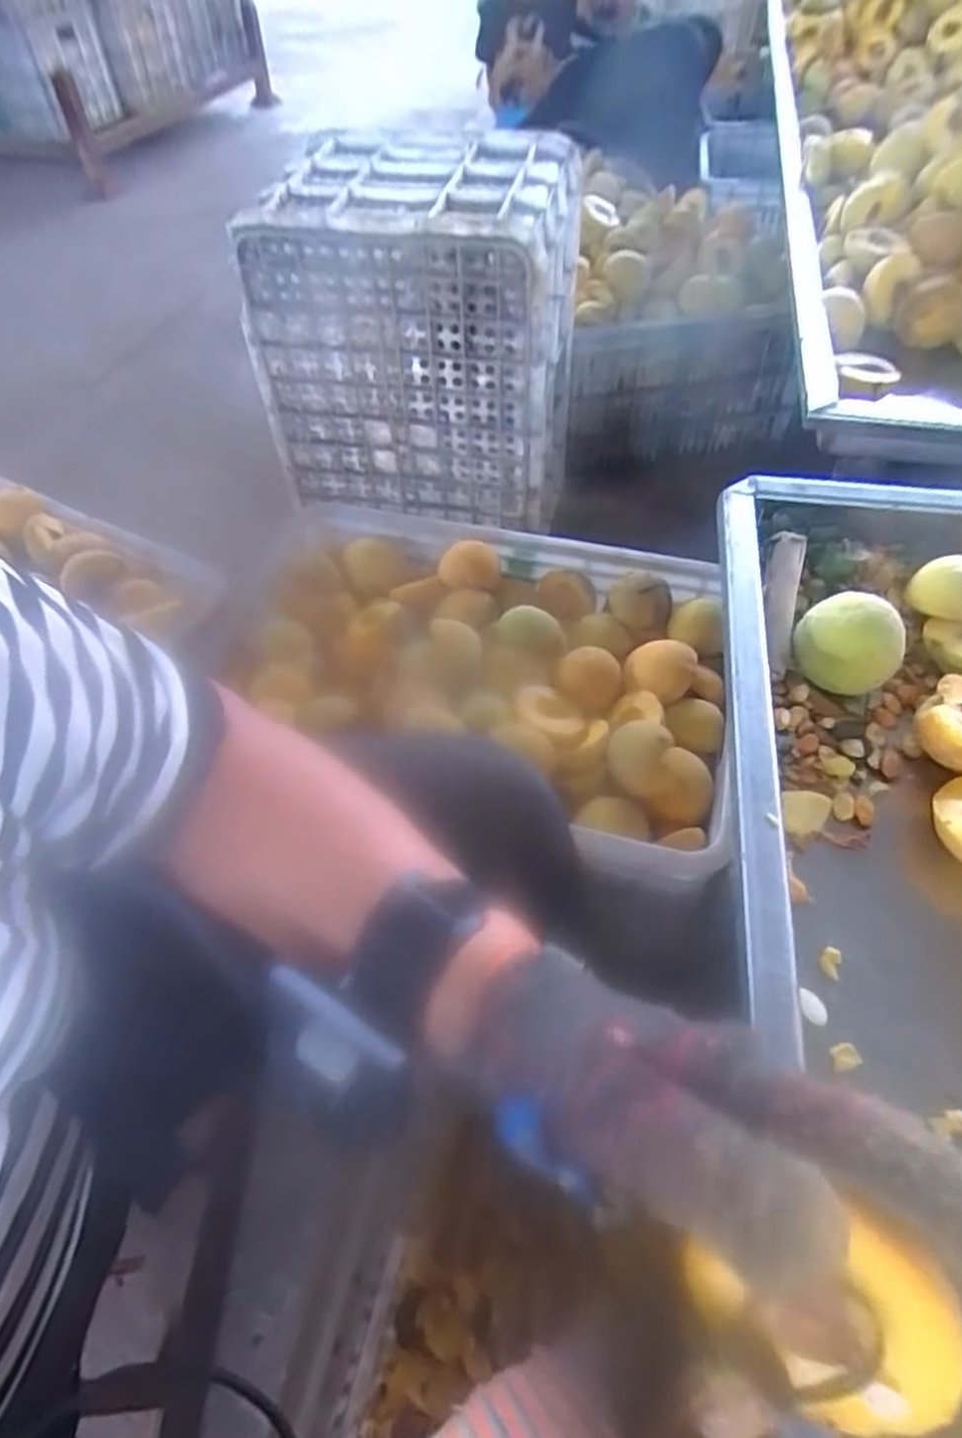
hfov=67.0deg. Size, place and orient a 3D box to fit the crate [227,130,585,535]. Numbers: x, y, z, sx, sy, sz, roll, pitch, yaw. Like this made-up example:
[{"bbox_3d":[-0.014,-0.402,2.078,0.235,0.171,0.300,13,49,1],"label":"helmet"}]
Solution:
[{"bbox_3d":[-0.076,-0.527,0.997,0.372,0.364,0.296,10,53,9],"label":"crate"}]

